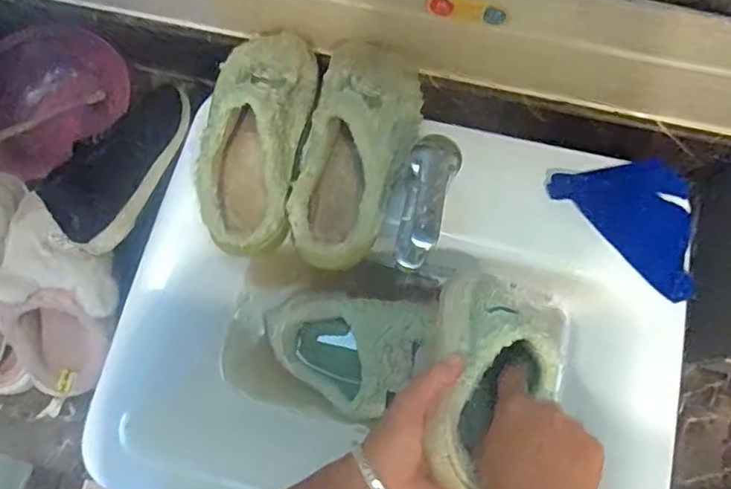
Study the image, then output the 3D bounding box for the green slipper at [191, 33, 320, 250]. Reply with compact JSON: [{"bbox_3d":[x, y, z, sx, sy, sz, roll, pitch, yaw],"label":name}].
[{"bbox_3d":[-0.114,-0.115,0.592,0.102,0.076,0.244,10,75,3],"label":"green slipper"}]

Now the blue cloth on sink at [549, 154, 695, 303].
[{"bbox_3d":[0.282,-0.036,0.595,0.166,0.012,0.106,42,79,11],"label":"blue cloth on sink"}]

